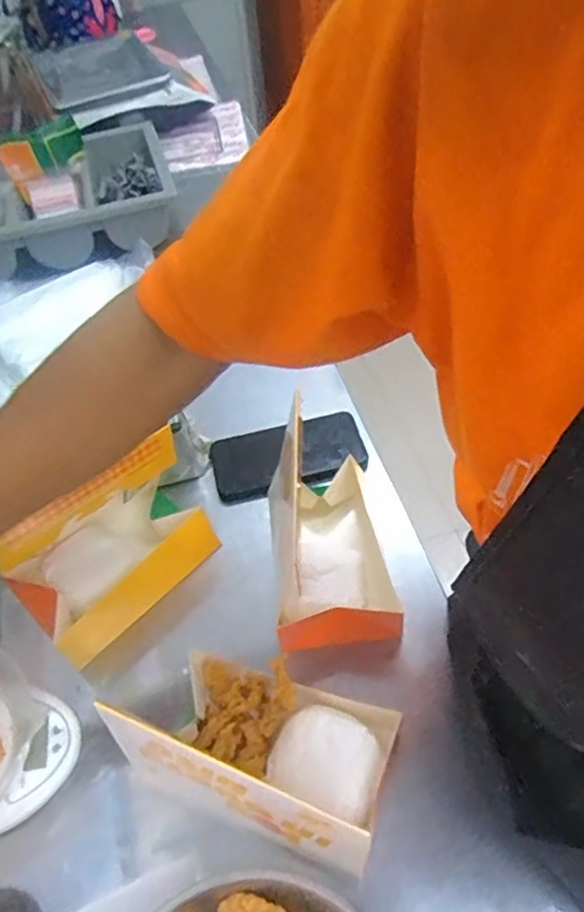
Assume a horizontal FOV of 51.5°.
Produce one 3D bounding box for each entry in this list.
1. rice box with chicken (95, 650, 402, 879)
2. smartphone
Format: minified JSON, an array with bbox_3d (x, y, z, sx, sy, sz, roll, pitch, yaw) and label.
[{"bbox_3d":[-0.023,0.199,0.432,0.180,0.151,0.117,15,54,17],"label":"rice box with chicken"},{"bbox_3d":[-0.004,0.001,0.679,0.167,0.013,0.084,-14,63,-2],"label":"smartphone"}]

